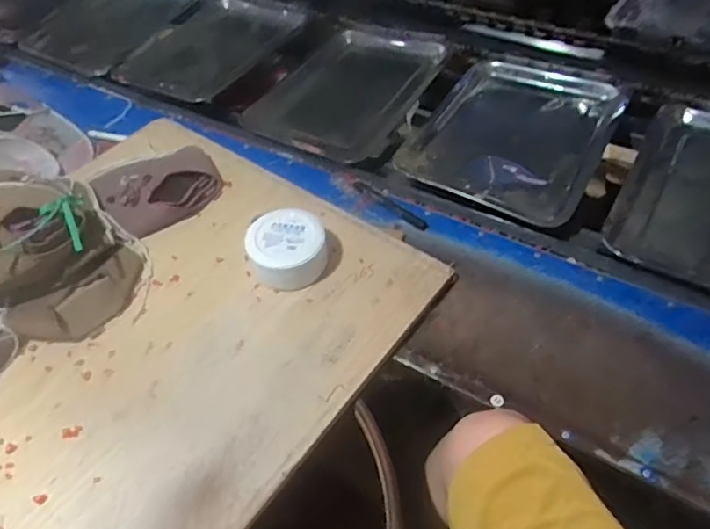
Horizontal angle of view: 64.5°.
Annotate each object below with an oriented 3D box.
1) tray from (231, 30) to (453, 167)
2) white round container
[{"bbox_3d":[-0.014,-0.323,1.003,0.287,0.048,0.345,25,57,23],"label":"tray"},{"bbox_3d":[-0.089,-0.022,0.748,0.100,0.064,0.093,-3,50,3],"label":"white round container"}]

